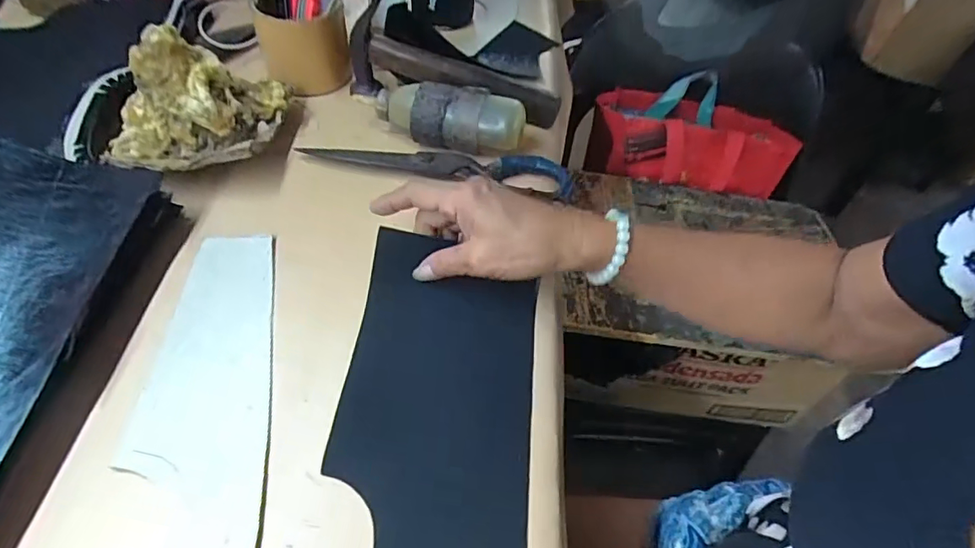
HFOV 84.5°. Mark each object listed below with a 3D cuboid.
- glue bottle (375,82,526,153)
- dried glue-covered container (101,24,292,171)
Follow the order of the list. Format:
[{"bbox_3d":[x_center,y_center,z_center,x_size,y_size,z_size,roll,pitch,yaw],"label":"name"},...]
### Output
[{"bbox_3d":[-0.033,-0.134,0.458,0.124,0.044,0.041,9,50,3],"label":"glue bottle"},{"bbox_3d":[-0.229,-0.138,0.419,0.124,0.093,0.108,-3,51,-7],"label":"dried glue-covered container"}]

